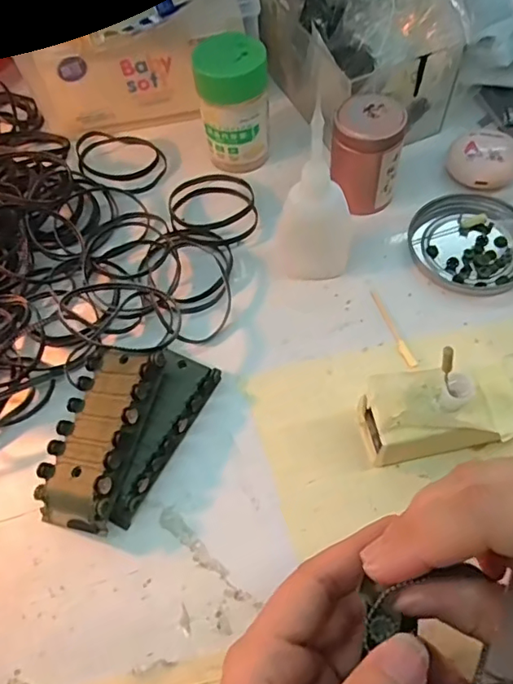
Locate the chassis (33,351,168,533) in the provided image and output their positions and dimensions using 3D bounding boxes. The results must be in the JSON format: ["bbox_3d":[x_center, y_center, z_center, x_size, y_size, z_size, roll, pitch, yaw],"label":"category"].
[{"bbox_3d":[-0.083,0.050,0.295,0.043,0.022,0.094,2,61,25],"label":"chassis"}]

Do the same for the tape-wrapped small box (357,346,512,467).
[{"bbox_3d":[0.097,0.035,0.276,0.083,0.046,0.043,-10,60,-1],"label":"tape-wrapped small box"}]

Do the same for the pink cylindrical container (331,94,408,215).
[{"bbox_3d":[0.073,-0.123,0.362,0.042,0.061,0.044,-2,60,3],"label":"pink cylindrical container"}]

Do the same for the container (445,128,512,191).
[{"bbox_3d":[0.158,-0.127,0.382,0.048,0.019,0.043,22,64,16],"label":"container"}]

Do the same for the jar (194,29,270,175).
[{"bbox_3d":[-0.015,-0.167,0.384,0.046,0.079,0.040,-9,60,-1],"label":"jar"}]

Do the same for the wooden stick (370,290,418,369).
[{"bbox_3d":[0.082,-0.009,0.332,0.006,0.004,0.058,-17,60,-6],"label":"wooden stick"}]

